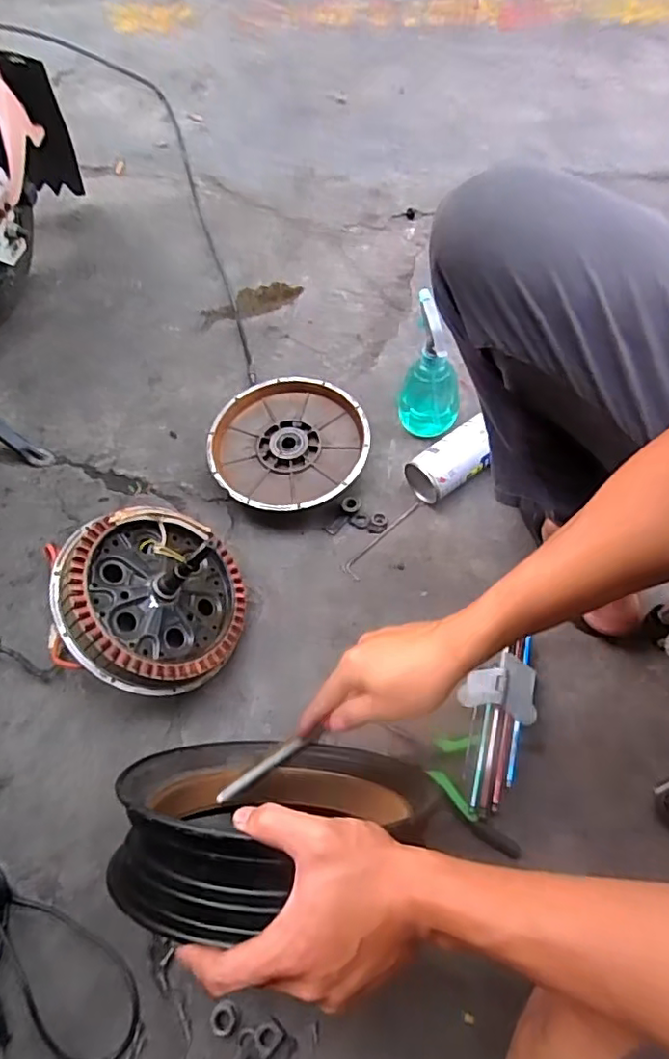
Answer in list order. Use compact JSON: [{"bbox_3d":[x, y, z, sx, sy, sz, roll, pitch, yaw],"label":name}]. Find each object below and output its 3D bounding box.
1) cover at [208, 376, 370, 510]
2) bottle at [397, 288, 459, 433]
[{"bbox_3d":[-0.063,-0.114,0.838,0.217,0.053,0.213,-25,64,-9],"label":"cover"},{"bbox_3d":[0.137,-0.218,0.809,0.084,0.184,0.081,10,64,8],"label":"bottle"}]

